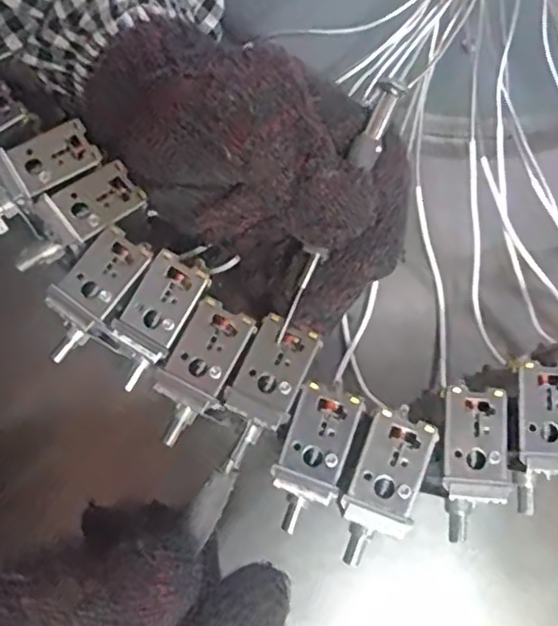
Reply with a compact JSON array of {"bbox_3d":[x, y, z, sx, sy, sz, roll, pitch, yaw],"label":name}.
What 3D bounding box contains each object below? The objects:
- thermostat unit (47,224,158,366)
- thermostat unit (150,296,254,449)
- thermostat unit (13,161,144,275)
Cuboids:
[{"bbox_3d":[-0.070,-0.006,0.246,0.022,0.017,0.053,37,91,11],"label":"thermostat unit"},{"bbox_3d":[-0.029,0.022,0.240,0.023,0.017,0.050,27,77,8],"label":"thermostat unit"},{"bbox_3d":[-0.079,-0.034,0.251,0.050,0.018,0.022,-40,77,-9],"label":"thermostat unit"}]

